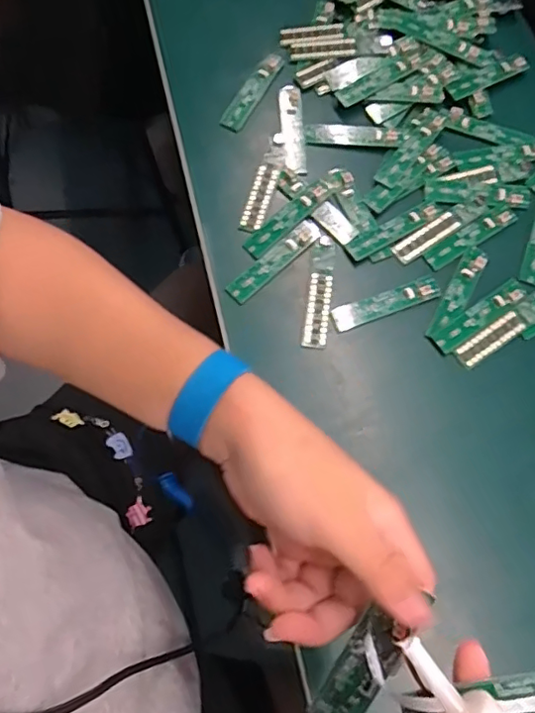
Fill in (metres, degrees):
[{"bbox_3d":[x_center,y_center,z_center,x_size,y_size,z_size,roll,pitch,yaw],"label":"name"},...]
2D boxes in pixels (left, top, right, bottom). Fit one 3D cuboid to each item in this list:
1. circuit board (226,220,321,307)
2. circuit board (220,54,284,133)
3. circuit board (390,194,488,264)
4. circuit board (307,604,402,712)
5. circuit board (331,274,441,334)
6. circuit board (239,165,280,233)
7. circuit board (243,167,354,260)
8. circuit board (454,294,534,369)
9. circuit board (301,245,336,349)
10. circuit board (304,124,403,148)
[{"bbox_3d":[0.006,-0.071,0.421,0.085,0.004,0.017,-41,79,-15],"label":"circuit board"},{"bbox_3d":[-0.011,-0.223,0.470,0.019,0.004,0.086,27,72,5],"label":"circuit board"},{"bbox_3d":[0.135,-0.101,0.435,0.088,0.004,0.017,-32,77,-14],"label":"circuit board"},{"bbox_3d":[0.041,0.144,0.253,0.022,0.004,0.059,30,103,17],"label":"circuit board"},{"bbox_3d":[0.088,-0.040,0.415,0.084,0.004,0.018,-19,74,-10],"label":"circuit board"},{"bbox_3d":[-0.006,-0.124,0.438,0.017,0.004,0.060,17,71,2],"label":"circuit board"},{"bbox_3d":[0.026,-0.113,0.433,0.105,0.006,0.019,-38,78,-15],"label":"circuit board"},{"bbox_3d":[0.175,-0.021,0.411,0.088,0.004,0.019,-31,76,-13],"label":"circuit board"},{"bbox_3d":[0.039,-0.046,0.412,0.018,0.007,0.082,9,71,-1],"label":"circuit board"},{"bbox_3d":[0.070,-0.180,0.458,0.078,0.006,0.018,6,71,-2],"label":"circuit board"}]

